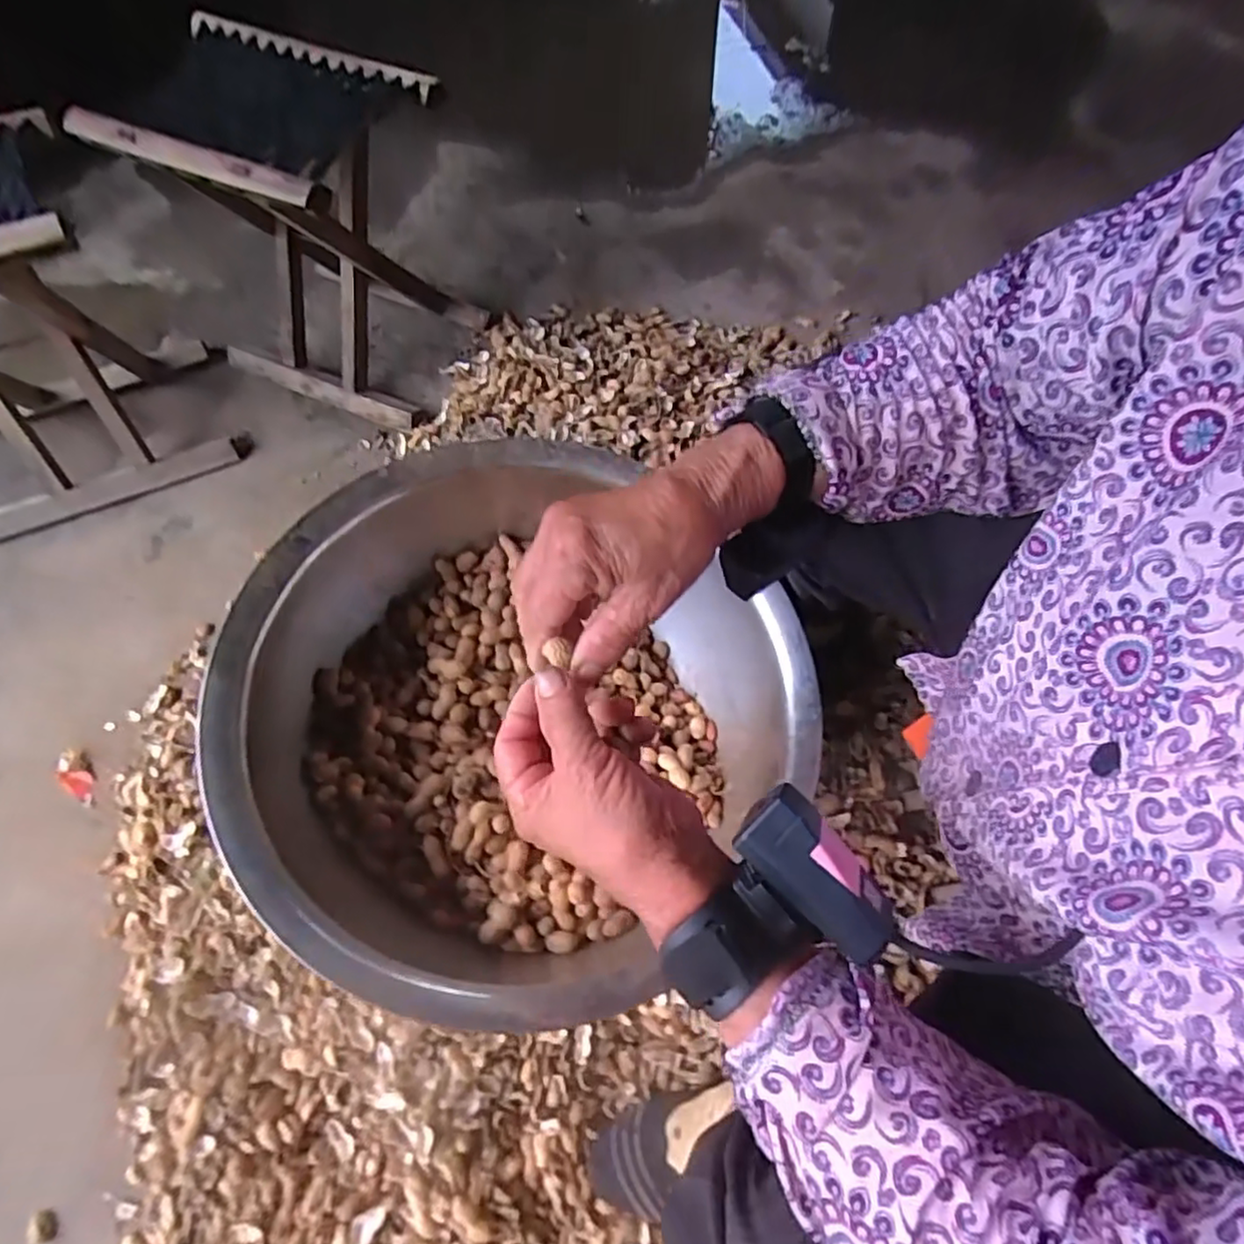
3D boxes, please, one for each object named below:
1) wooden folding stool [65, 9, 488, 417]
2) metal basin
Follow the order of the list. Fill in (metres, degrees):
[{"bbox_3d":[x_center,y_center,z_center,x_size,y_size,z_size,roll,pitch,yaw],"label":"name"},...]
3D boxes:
[{"bbox_3d":[-0.381,-0.502,0.866,0.321,0.359,0.287,27,67,8],"label":"wooden folding stool"},{"bbox_3d":[-0.090,0.068,0.568,0.410,0.163,0.427,-38,71,-14],"label":"metal basin"}]

